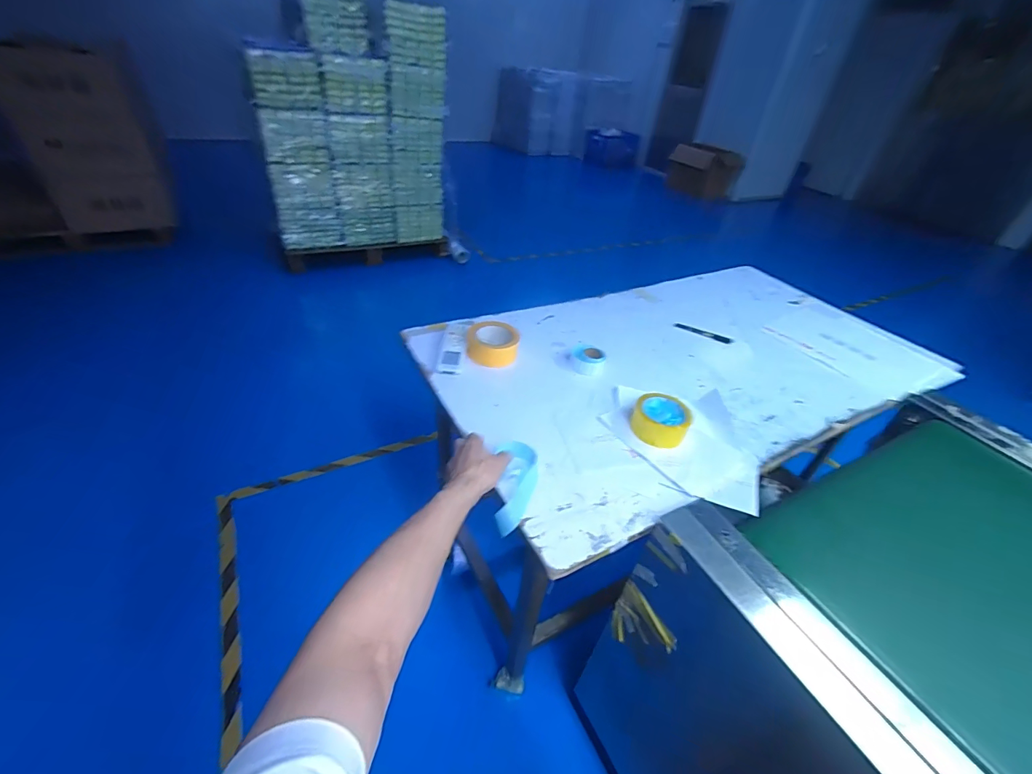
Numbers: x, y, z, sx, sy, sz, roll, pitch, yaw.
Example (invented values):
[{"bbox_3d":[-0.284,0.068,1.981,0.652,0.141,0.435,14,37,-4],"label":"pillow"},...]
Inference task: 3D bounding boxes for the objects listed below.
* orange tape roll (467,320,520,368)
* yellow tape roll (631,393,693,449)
[{"bbox_3d":[-0.048,-0.092,0.917,0.111,0.054,0.103,6,37,0],"label":"orange tape roll"},{"bbox_3d":[0.258,0.057,0.771,0.095,0.041,0.096,4,37,-3],"label":"yellow tape roll"}]

